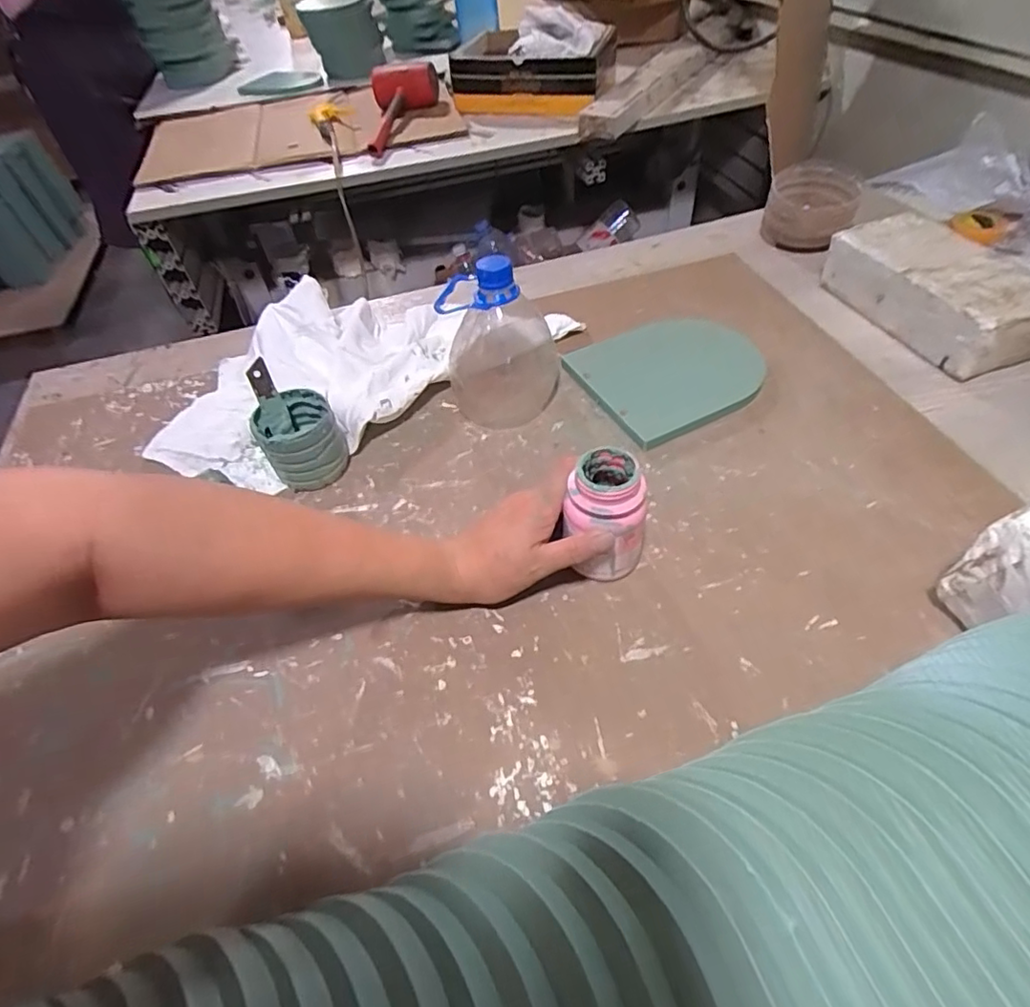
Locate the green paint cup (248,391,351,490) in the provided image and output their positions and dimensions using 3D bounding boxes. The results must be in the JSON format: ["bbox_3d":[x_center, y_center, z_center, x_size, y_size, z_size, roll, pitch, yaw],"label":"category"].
[{"bbox_3d":[-0.182,-0.053,0.497,0.063,0.066,0.061,-3,51,4],"label":"green paint cup"}]

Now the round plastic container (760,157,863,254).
[{"bbox_3d":[0.353,-0.356,0.700,0.098,0.070,0.099,18,55,19],"label":"round plastic container"}]

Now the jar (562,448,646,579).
[{"bbox_3d":[0.063,0.008,0.404,0.054,0.086,0.053,-3,51,4],"label":"jar"}]

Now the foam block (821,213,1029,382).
[{"bbox_3d":[0.413,-0.213,0.572,0.098,0.062,0.205,-19,51,-9],"label":"foam block"}]

